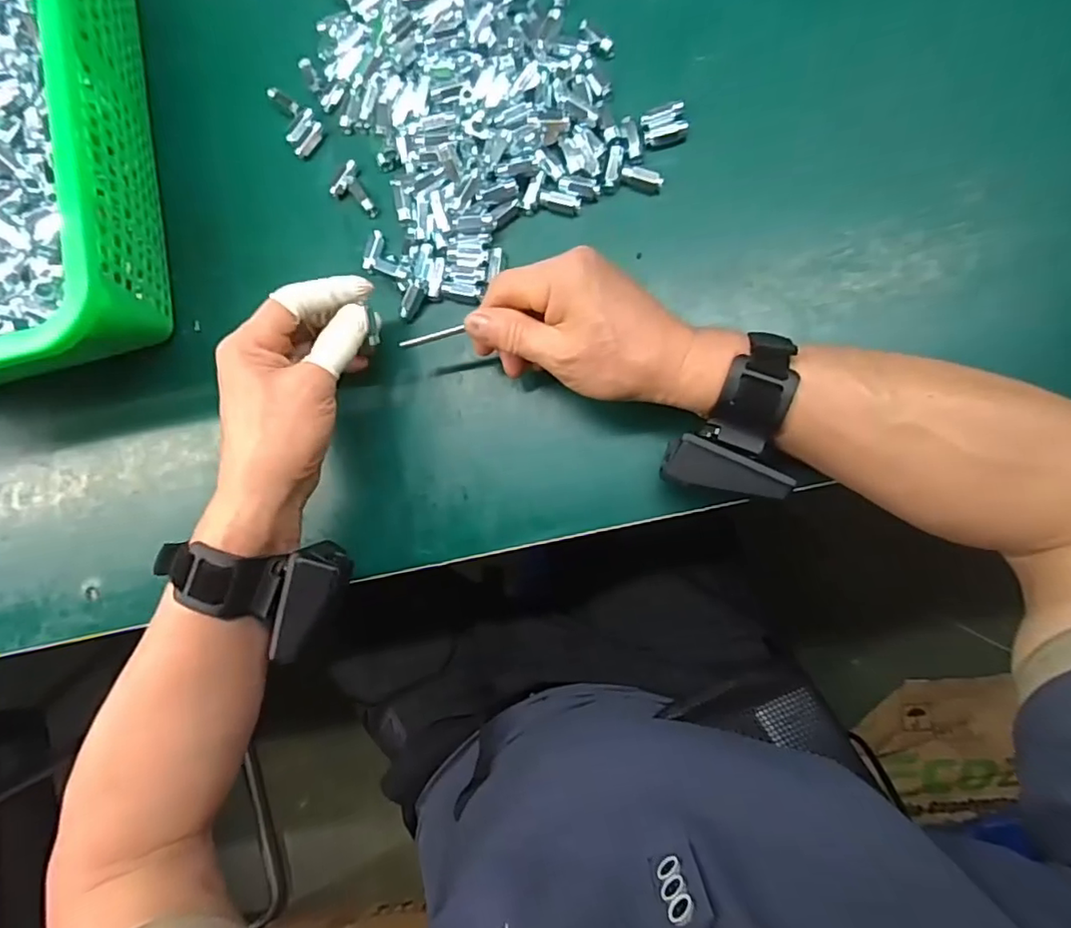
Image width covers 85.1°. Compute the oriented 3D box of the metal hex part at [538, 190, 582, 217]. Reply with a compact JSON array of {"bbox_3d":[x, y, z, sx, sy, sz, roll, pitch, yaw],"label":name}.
[{"bbox_3d":[0.016,-0.173,0.388,0.028,0.007,0.012,21,90,10],"label":"metal hex part"}]

